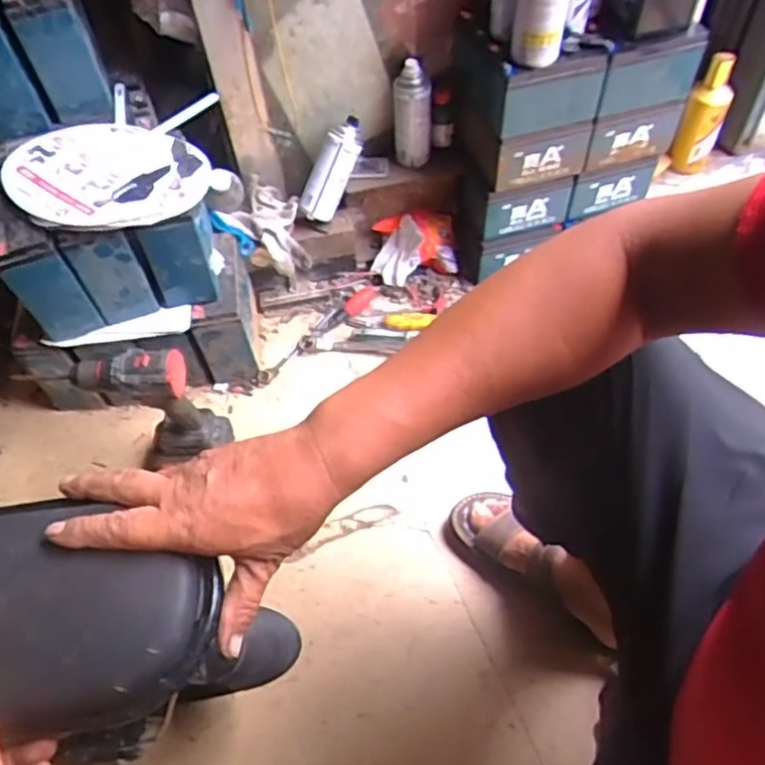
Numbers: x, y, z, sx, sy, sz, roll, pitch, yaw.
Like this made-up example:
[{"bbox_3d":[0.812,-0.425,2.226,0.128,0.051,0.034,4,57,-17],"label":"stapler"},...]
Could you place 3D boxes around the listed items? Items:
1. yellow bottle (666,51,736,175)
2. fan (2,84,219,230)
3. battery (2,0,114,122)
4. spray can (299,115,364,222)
[{"bbox_3d":[0.639,-0.528,1.317,0.073,0.227,0.071,22,61,19],"label":"yellow bottle"},{"bbox_3d":[-0.374,-0.315,0.916,0.257,0.022,0.305,2,52,1],"label":"fan"},{"bbox_3d":[-0.462,-0.504,0.937,0.089,0.171,0.166,-19,57,-9],"label":"battery"},{"bbox_3d":[-0.083,-0.359,1.113,0.055,0.052,0.176,35,111,25],"label":"spray can"}]

